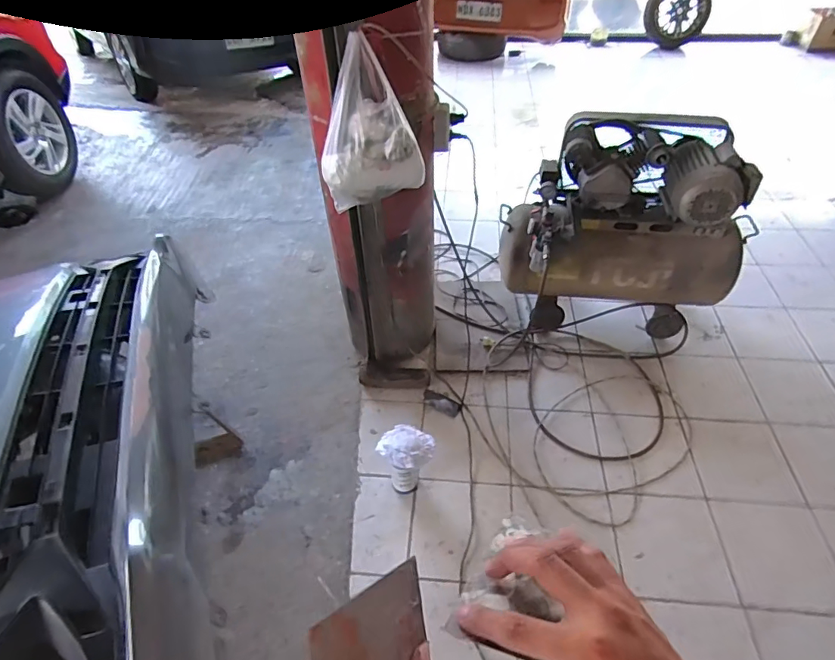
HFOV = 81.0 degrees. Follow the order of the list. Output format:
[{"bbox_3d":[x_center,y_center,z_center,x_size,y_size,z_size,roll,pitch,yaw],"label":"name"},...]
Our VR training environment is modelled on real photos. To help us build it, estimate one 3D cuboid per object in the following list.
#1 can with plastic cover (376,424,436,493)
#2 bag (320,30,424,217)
[{"bbox_3d":[-0.031,0.408,1.507,0.148,0.226,0.148,-1,46,1],"label":"can with plastic cover"},{"bbox_3d":[-0.122,-0.489,1.228,0.257,0.336,0.122,-15,47,-13],"label":"bag"}]

